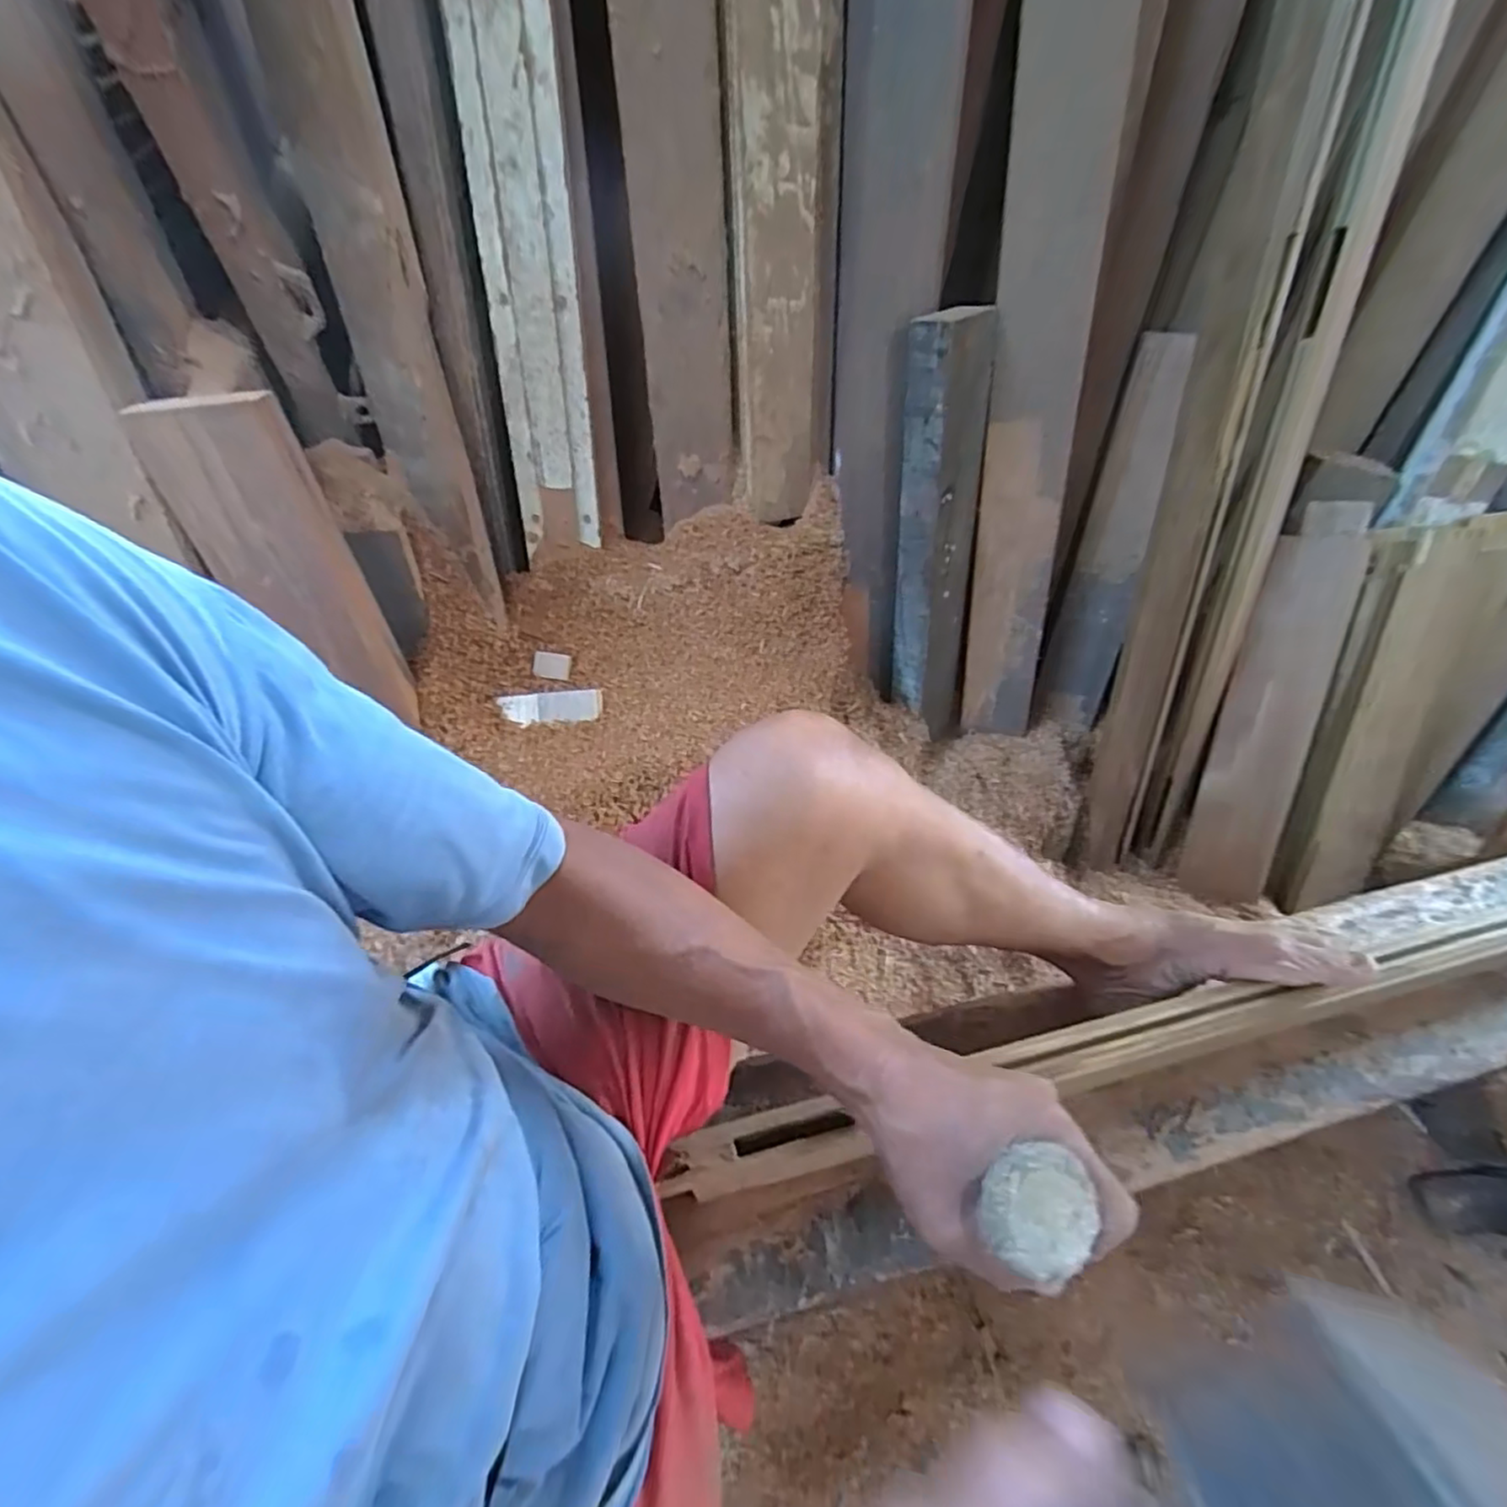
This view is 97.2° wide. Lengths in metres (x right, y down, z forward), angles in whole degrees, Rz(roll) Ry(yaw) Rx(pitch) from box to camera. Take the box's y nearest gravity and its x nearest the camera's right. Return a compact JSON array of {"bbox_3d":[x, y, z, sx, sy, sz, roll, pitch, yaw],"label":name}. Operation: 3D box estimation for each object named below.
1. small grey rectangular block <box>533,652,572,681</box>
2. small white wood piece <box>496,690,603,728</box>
[{"bbox_3d":[-0.284,-0.123,0.935,0.050,0.005,0.038,8,83,-10],"label":"small grey rectangular block"},{"bbox_3d":[-0.281,-0.063,0.924,0.135,0.006,0.047,-6,75,-7],"label":"small white wood piece"}]

